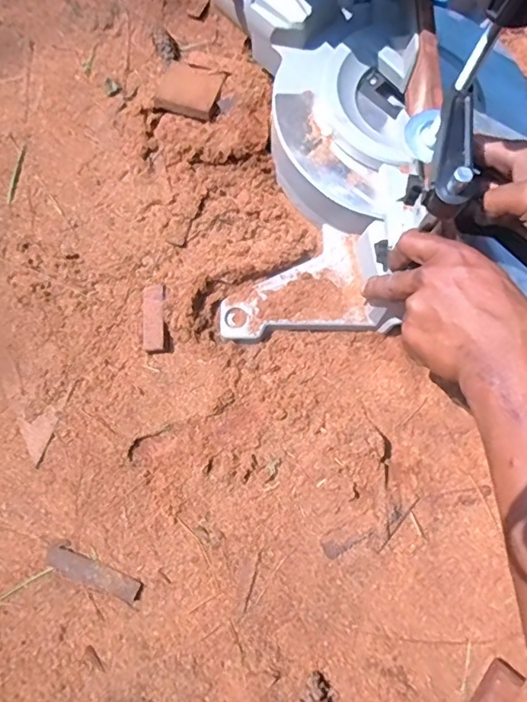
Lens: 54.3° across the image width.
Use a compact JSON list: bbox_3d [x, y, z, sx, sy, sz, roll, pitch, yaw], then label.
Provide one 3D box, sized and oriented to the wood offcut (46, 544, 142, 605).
[{"bbox_3d":[-0.151,0.197,0.455,0.085,0.004,0.020,23,77,4],"label":"wood offcut"}]

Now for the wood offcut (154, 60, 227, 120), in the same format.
[{"bbox_3d":[-0.082,-0.293,0.571,0.066,0.016,0.060,15,77,2],"label":"wood offcut"}]

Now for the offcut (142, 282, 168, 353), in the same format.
[{"bbox_3d":[-0.108,-0.032,0.509,0.024,0.014,0.067,-4,77,-3],"label":"offcut"}]

